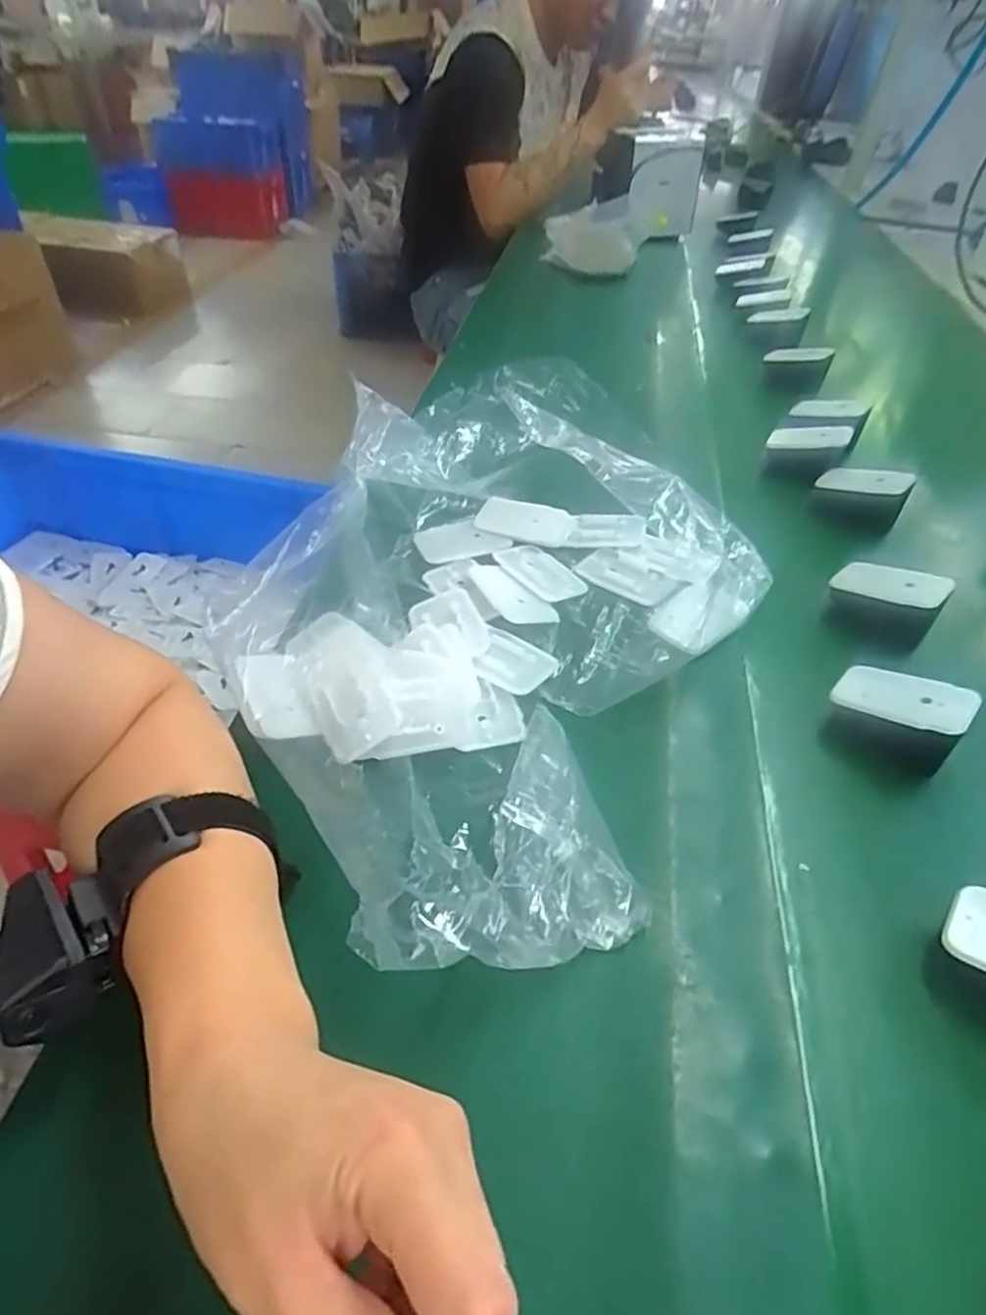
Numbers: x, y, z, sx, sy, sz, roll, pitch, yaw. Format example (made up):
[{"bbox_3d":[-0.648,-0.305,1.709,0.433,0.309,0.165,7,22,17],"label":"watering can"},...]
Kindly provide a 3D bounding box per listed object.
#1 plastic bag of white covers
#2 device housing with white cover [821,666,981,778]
[{"bbox_3d":[-0.008,-0.030,0.389,0.274,0.109,0.358,22,47,17],"label":"plastic bag of white covers"},{"bbox_3d":[0.229,0.032,0.396,0.065,0.043,0.046,20,46,19],"label":"device housing with white cover"}]

